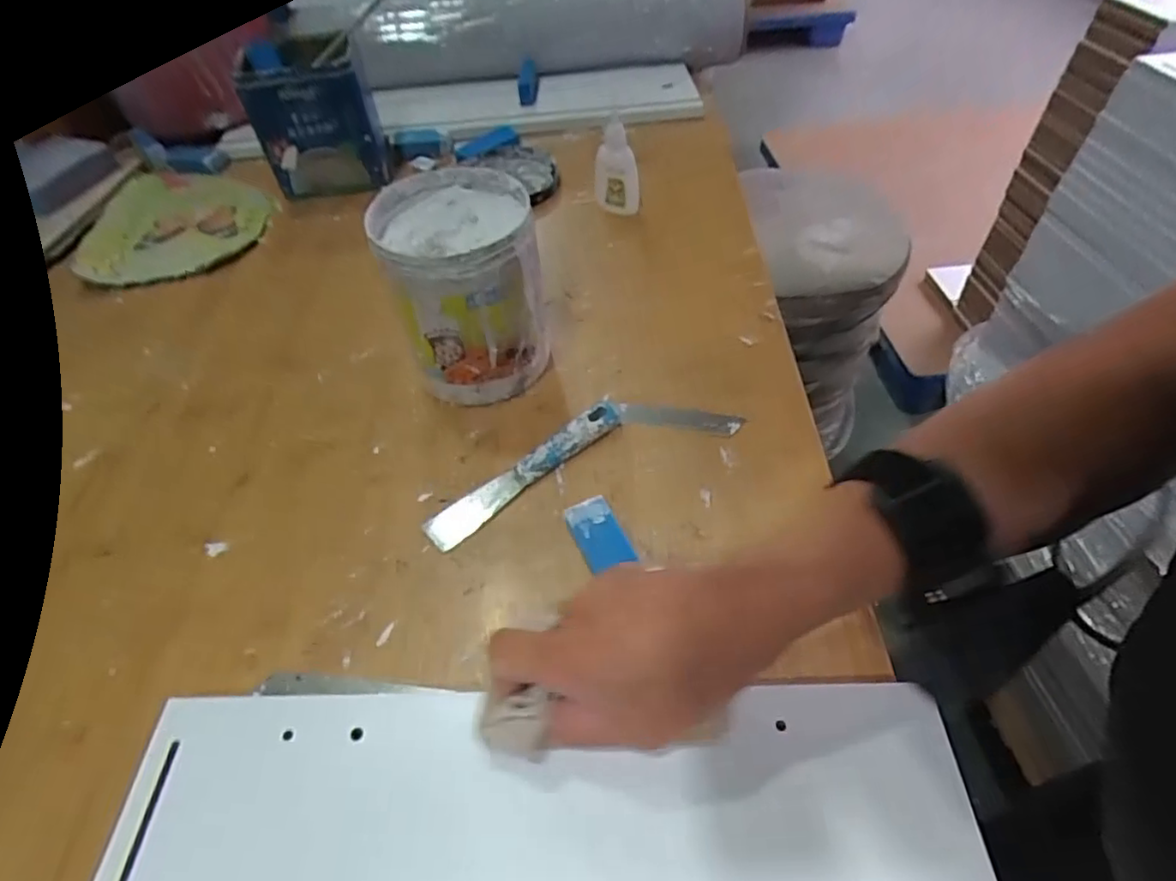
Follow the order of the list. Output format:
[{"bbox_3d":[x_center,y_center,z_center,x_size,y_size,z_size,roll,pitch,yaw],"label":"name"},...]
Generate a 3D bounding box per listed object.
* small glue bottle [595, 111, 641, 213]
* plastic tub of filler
[{"bbox_3d":[0.025,-0.238,0.561,0.039,0.079,0.023,1,50,3],"label":"small glue bottle"},{"bbox_3d":[-0.078,-0.098,0.425,0.093,0.121,0.095,-1,50,1],"label":"plastic tub of filler"}]

